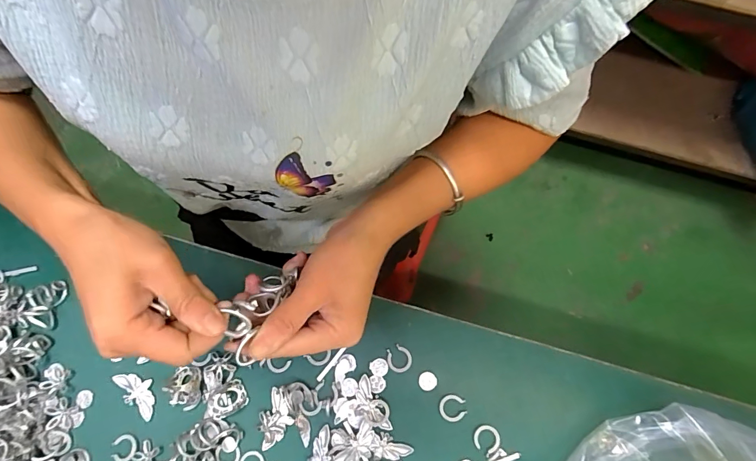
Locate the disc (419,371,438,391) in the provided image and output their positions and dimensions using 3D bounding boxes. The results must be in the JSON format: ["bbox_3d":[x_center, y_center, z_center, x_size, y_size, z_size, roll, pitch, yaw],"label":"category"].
[{"bbox_3d":[0.043,0.130,0.344,0.016,0.004,0.015,0,76,2],"label":"disc"}]

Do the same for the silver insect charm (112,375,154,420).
[{"bbox_3d":[-0.209,0.142,0.347,0.023,0.005,0.047,-33,80,-16],"label":"silver insect charm"}]

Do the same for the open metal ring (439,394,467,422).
[{"bbox_3d":[0.064,0.151,0.338,0.023,0.004,0.021,0,76,2],"label":"open metal ring"}]

